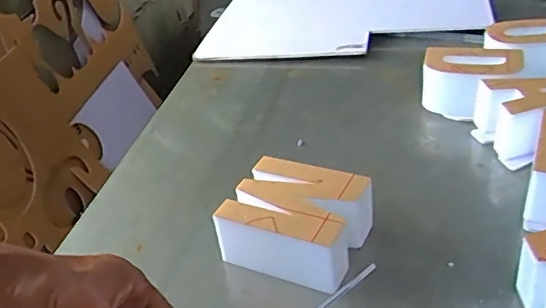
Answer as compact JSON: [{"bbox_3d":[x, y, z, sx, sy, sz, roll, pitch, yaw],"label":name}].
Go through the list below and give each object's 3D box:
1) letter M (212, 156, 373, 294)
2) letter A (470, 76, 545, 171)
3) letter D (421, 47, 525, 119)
[{"bbox_3d":[0.015,0.046,0.383,0.086,0.045,0.074,12,38,26],"label":"letter M"},{"bbox_3d":[0.215,-0.033,0.465,0.085,0.050,0.065,-13,34,-9],"label":"letter A"},{"bbox_3d":[0.176,-0.062,0.511,0.084,0.048,0.070,4,35,16],"label":"letter D"}]

